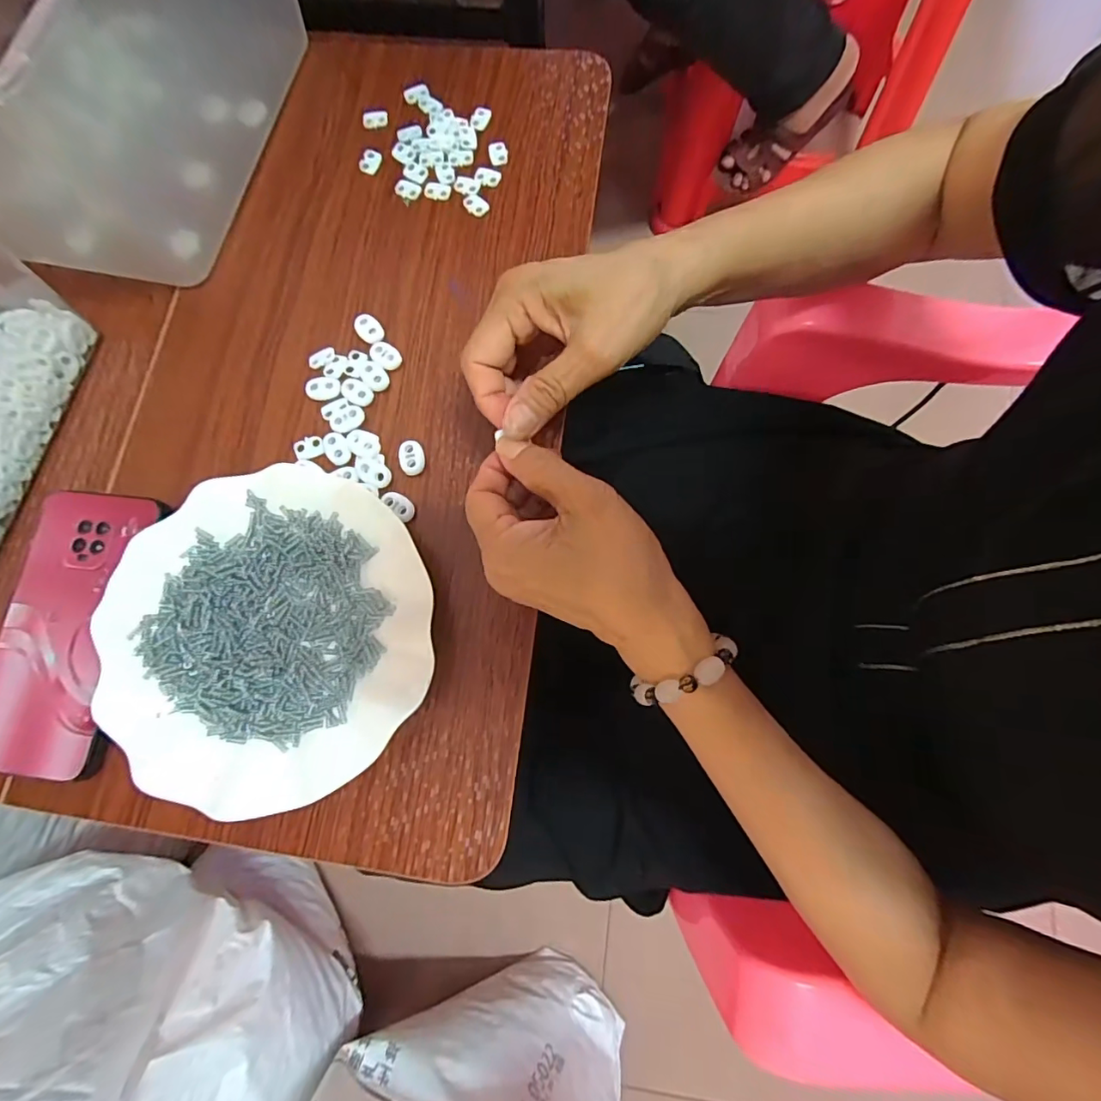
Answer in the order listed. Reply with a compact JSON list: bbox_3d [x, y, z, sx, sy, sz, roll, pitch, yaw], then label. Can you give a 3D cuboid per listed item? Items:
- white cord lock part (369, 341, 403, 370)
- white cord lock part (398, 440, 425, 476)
[{"bbox_3d":[-0.110,-0.130,0.336,0.023,0.004,0.016,40,82,11],"label":"white cord lock part"},{"bbox_3d":[-0.088,-0.059,0.319,0.015,0.004,0.022,-17,76,-1],"label":"white cord lock part"}]

